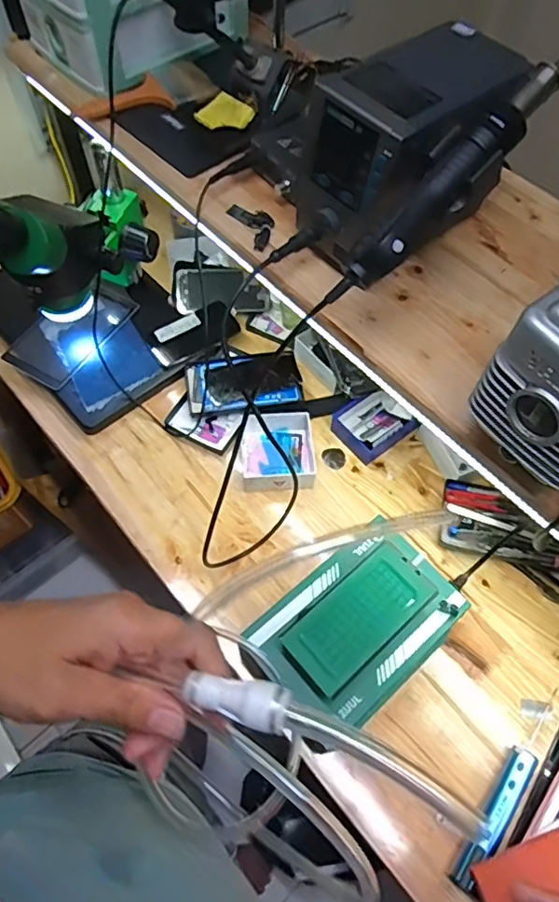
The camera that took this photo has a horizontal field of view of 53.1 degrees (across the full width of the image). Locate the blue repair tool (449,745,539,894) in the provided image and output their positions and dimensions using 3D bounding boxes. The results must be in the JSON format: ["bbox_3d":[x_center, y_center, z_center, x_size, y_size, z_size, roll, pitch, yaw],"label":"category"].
[{"bbox_3d":[0.235,0.399,0.611,0.029,0.029,0.153,35,66,16],"label":"blue repair tool"}]

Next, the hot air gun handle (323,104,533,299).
[{"bbox_3d":[0.122,-0.209,0.482,0.213,0.035,0.047,-45,69,5],"label":"hot air gun handle"}]

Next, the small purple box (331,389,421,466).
[{"bbox_3d":[0.145,-0.044,0.854,0.108,0.037,0.090,-33,67,-18],"label":"small purple box"}]

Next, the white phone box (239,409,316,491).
[{"bbox_3d":[-0.004,0.000,0.826,0.109,0.037,0.123,0,61,-1],"label":"white phone box"}]

